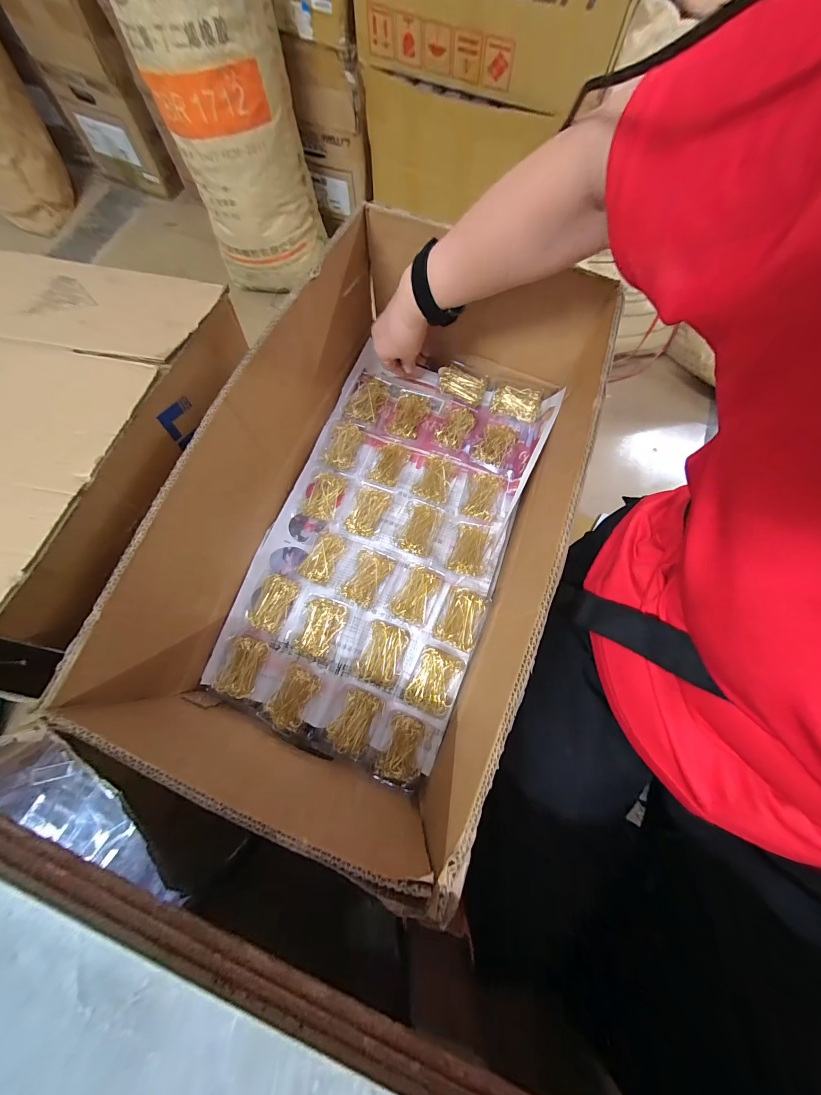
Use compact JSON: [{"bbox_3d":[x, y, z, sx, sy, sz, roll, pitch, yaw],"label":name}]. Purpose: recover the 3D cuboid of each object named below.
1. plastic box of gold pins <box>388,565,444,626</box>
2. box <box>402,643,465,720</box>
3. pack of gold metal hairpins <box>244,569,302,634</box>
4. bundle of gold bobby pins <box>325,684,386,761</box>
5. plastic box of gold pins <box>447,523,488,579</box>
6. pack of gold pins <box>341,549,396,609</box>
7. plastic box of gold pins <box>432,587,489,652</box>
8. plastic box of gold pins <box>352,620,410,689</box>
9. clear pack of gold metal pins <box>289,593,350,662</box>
[{"bbox_3d":[0.008,0.060,0.445,0.052,0.023,0.071,23,74,7],"label":"plastic box of gold pins"},{"bbox_3d":[0.030,0.163,0.428,0.058,0.024,0.076,23,74,7],"label":"box"},{"bbox_3d":[-0.179,0.067,0.442,0.055,0.013,0.071,21,74,6],"label":"pack of gold metal hairpins"},{"bbox_3d":[-0.066,0.210,0.426,0.050,0.033,0.076,24,74,7],"label":"bundle of gold bobby pins"},{"bbox_3d":[0.083,0.004,0.477,0.046,0.021,0.072,15,73,4],"label":"plastic box of gold pins"},{"bbox_3d":[-0.056,0.039,0.452,0.046,0.024,0.070,24,74,7],"label":"pack of gold pins"},{"bbox_3d":[0.064,0.087,0.433,0.053,0.019,0.070,23,74,7],"label":"plastic box of gold pins"},{"bbox_3d":[-0.036,0.133,0.436,0.055,0.022,0.075,18,74,5],"label":"plastic box of gold pins"},{"bbox_3d":[-0.117,0.100,0.436,0.060,0.020,0.076,17,74,5],"label":"clear pack of gold metal pins"}]

